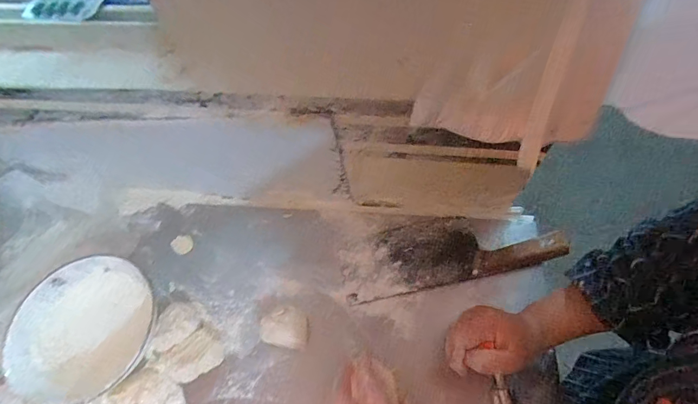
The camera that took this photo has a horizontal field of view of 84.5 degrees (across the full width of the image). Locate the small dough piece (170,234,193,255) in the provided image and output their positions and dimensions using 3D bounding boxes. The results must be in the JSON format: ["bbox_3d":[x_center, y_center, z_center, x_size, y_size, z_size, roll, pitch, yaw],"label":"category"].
[{"bbox_3d":[-0.243,0.062,0.562,0.029,0.006,0.028,-2,61,3],"label":"small dough piece"}]

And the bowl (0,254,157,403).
[{"bbox_3d":[-0.329,0.161,0.487,0.161,0.058,0.154,-2,61,3],"label":"bowl"}]

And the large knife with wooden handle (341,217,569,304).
[{"bbox_3d":[0.133,0.062,0.522,0.285,0.022,0.095,-11,61,-2],"label":"large knife with wooden handle"}]

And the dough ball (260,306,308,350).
[{"bbox_3d":[-0.078,0.156,0.484,0.058,0.030,0.048,9,63,9],"label":"dough ball"}]

